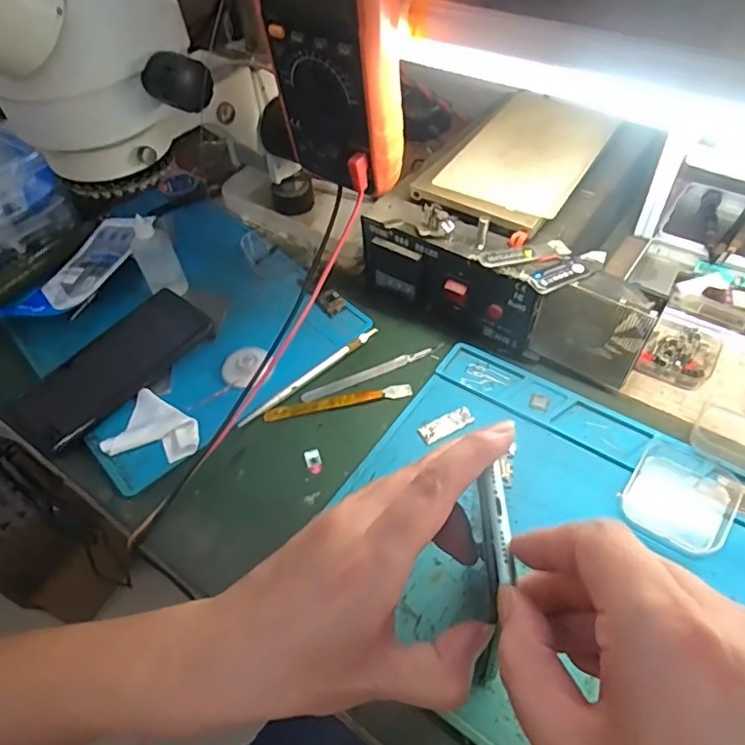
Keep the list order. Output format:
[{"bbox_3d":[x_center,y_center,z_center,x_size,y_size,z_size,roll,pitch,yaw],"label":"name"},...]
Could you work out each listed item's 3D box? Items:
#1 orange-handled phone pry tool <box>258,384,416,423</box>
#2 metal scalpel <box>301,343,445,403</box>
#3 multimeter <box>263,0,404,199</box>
[{"bbox_3d":[-0.028,0.023,0.456,0.121,0.004,0.013,-11,51,-4],"label":"orange-handled phone pry tool"},{"bbox_3d":[0.001,-0.001,0.476,0.128,0.004,0.010,-20,52,-11],"label":"metal scalpel"},{"bbox_3d":[-0.024,-0.202,0.348,0.087,0.170,0.049,30,59,26],"label":"multimeter"}]

